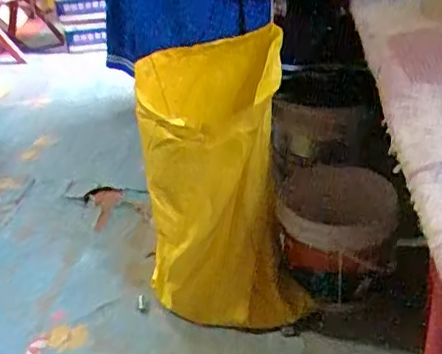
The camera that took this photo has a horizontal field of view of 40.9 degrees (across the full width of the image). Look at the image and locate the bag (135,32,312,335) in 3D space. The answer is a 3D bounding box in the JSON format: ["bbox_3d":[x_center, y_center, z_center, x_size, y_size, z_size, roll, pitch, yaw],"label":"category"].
[{"bbox_3d":[-0.003,0.018,1.043,0.272,0.491,0.225,-5,29,2],"label":"bag"}]

